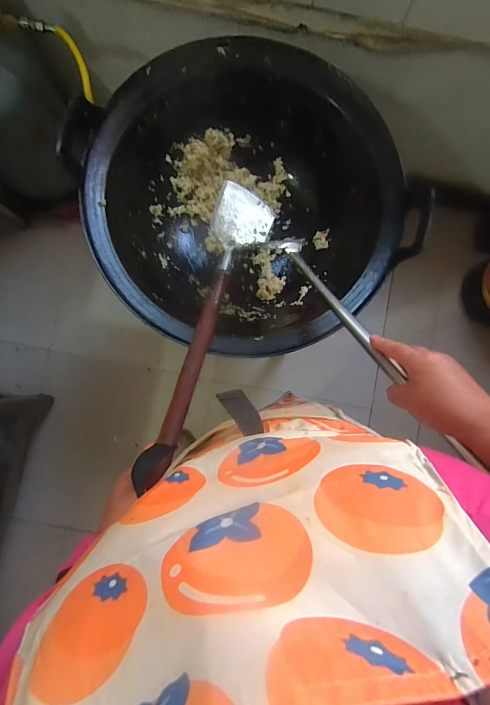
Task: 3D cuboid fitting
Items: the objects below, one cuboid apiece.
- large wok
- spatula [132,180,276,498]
[{"bbox_3d":[-0.005,-0.281,0.755,0.561,0.238,0.562,0,84,-3],"label":"large wok"},{"bbox_3d":[-0.061,-0.064,0.650,0.106,0.051,0.588,17,67,-1],"label":"spatula"}]

